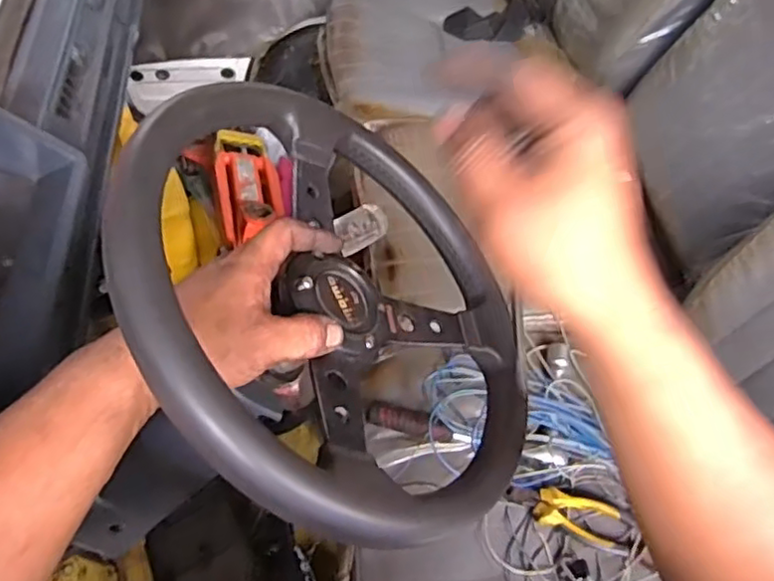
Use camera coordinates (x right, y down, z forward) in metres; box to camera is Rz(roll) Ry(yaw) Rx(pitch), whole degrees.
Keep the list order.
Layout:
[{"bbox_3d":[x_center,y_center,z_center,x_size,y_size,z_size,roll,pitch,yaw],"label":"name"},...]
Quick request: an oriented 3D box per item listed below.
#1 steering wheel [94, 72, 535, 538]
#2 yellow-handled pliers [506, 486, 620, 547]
[{"bbox_3d":[-0.024,0.001,0.439,0.325,0.040,0.332,32,39,-30],"label":"steering wheel"},{"bbox_3d":[0.199,0.249,0.739,0.131,0.025,0.043,19,55,11],"label":"yellow-handled pliers"}]

